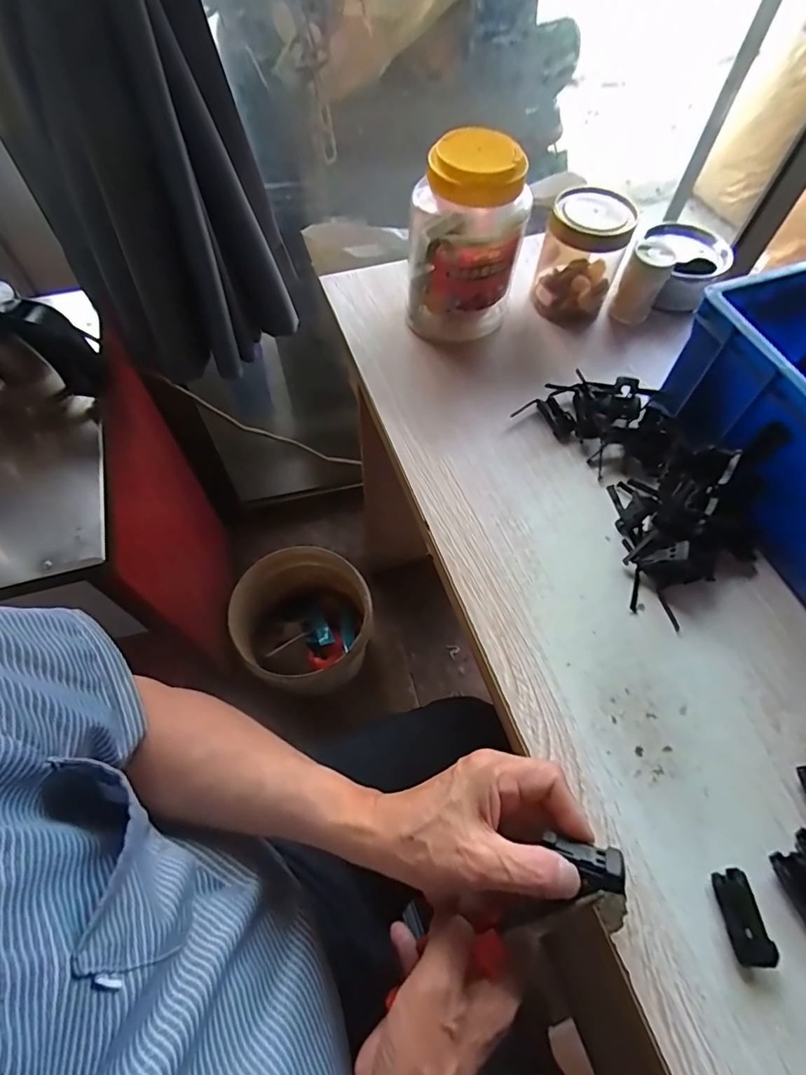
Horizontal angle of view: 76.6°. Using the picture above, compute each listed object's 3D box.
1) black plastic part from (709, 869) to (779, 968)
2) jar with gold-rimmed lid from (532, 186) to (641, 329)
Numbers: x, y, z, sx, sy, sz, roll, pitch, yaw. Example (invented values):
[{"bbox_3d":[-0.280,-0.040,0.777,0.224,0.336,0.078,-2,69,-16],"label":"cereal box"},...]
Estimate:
[{"bbox_3d":[0.209,0.235,0.314,0.021,0.013,0.048,-7,62,-5],"label":"black plastic part"},{"bbox_3d":[0.194,-0.307,0.557,0.083,0.113,0.080,1,62,-1],"label":"jar with gold-rimmed lid"}]

